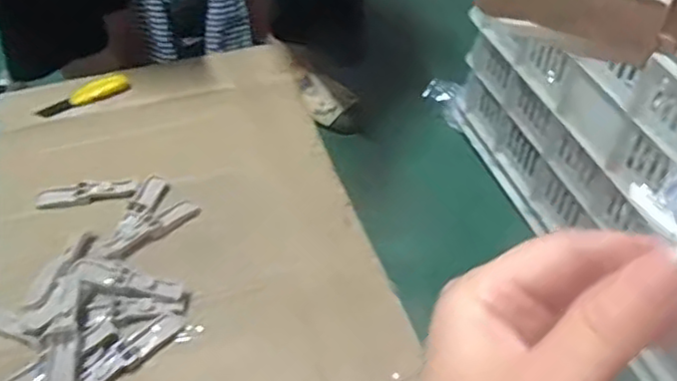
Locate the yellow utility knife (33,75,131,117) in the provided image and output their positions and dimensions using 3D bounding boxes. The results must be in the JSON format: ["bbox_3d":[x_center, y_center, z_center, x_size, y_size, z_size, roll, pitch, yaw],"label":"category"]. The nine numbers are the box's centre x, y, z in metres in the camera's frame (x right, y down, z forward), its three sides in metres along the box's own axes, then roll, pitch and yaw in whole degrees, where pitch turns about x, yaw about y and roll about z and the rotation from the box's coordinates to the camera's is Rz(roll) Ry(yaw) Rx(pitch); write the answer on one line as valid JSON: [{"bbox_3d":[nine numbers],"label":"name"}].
[{"bbox_3d":[-0.285,-0.106,0.759,0.103,0.012,0.030,-29,52,-25],"label":"yellow utility knife"}]

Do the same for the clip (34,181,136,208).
[{"bbox_3d":[-0.245,0.004,0.652,0.096,0.012,0.026,-3,45,-2],"label":"clip"}]

